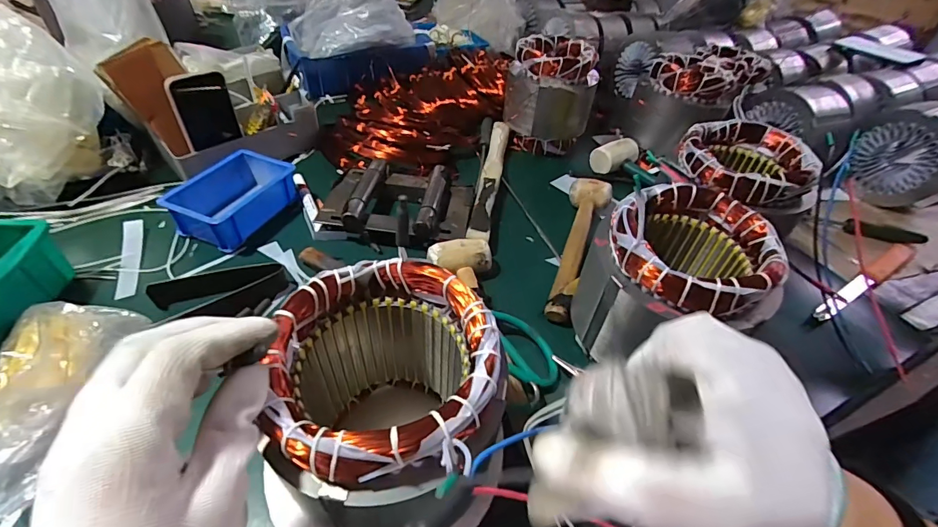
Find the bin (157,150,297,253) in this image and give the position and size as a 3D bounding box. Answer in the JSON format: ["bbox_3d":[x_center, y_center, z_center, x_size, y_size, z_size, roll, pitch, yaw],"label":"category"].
[{"bbox_3d":[-0.317,-0.088,0.565,0.104,0.055,0.148,20,47,13],"label":"bin"}]

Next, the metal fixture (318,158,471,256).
[{"bbox_3d":[-0.097,-0.087,0.589,0.200,0.049,0.146,8,45,2],"label":"metal fixture"}]

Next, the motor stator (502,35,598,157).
[{"bbox_3d":[0.149,-0.304,0.762,0.144,0.166,0.144,12,46,6],"label":"motor stator"}]

